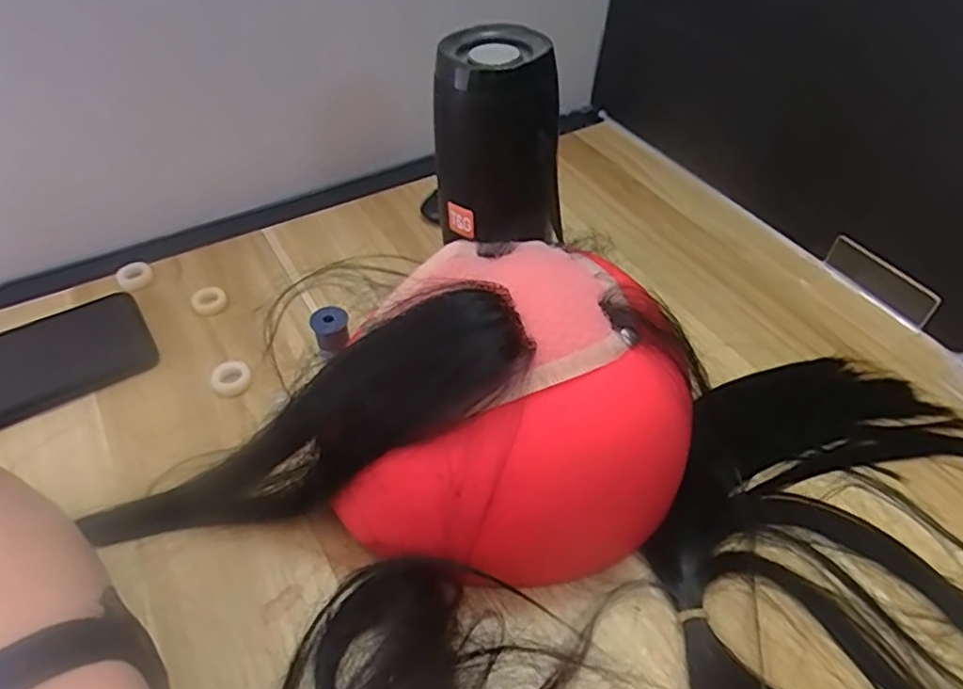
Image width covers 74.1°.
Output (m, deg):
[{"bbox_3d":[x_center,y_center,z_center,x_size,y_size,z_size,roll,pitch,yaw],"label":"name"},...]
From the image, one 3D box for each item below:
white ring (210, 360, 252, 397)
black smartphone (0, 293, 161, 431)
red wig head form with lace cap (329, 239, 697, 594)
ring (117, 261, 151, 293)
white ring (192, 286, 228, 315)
[{"bbox_3d":[-0.156,0.021,0.399,0.024,0.007,0.026,1,47,-1],"label":"white ring"},{"bbox_3d":[-0.296,0.018,0.399,0.165,0.009,0.077,-24,52,-22],"label":"black smartphone"},{"bbox_3d":[0.010,0.042,0.306,0.146,0.122,0.148,1,47,-1],"label":"red wig head form with lace cap"},{"bbox_3d":[-0.250,-0.049,0.460,0.023,0.010,0.024,1,47,-1],"label":"ring"},{"bbox_3d":[-0.192,-0.032,0.449,0.023,0.007,0.023,1,47,-1],"label":"white ring"}]

